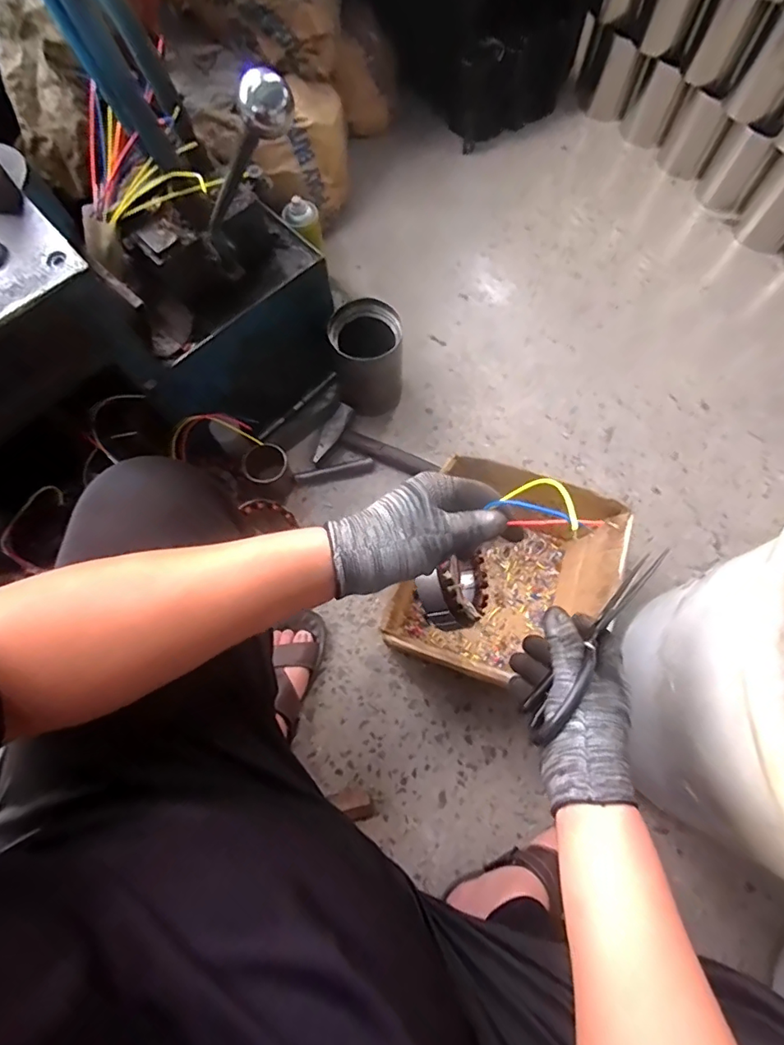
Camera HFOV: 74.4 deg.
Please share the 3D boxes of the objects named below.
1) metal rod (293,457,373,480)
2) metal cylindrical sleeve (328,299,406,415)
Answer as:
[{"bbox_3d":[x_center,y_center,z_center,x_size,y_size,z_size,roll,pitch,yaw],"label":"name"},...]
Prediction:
[{"bbox_3d":[-0.105,-0.096,0.923,0.140,0.008,0.014,-15,72,-4],"label":"metal rod"},{"bbox_3d":[-0.040,-0.279,0.909,0.132,0.175,0.130,0,72,1],"label":"metal cylindrical sleeve"}]

